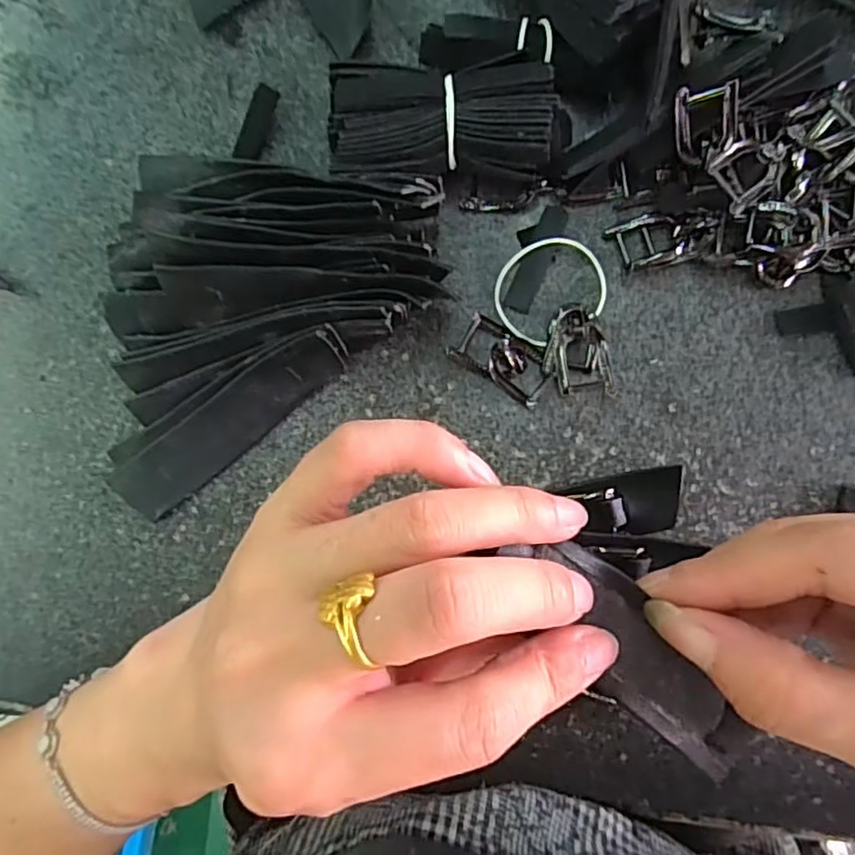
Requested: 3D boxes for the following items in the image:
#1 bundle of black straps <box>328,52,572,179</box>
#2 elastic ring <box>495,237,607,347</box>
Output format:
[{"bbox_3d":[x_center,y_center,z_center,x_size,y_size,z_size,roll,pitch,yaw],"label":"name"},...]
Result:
[{"bbox_3d":[0.009,-0.126,0.262,0.094,0.033,0.045,-2,88,4],"label":"bundle of black straps"},{"bbox_3d":[0.052,-0.061,0.272,0.048,0.005,0.042,-31,85,1],"label":"elastic ring"}]

